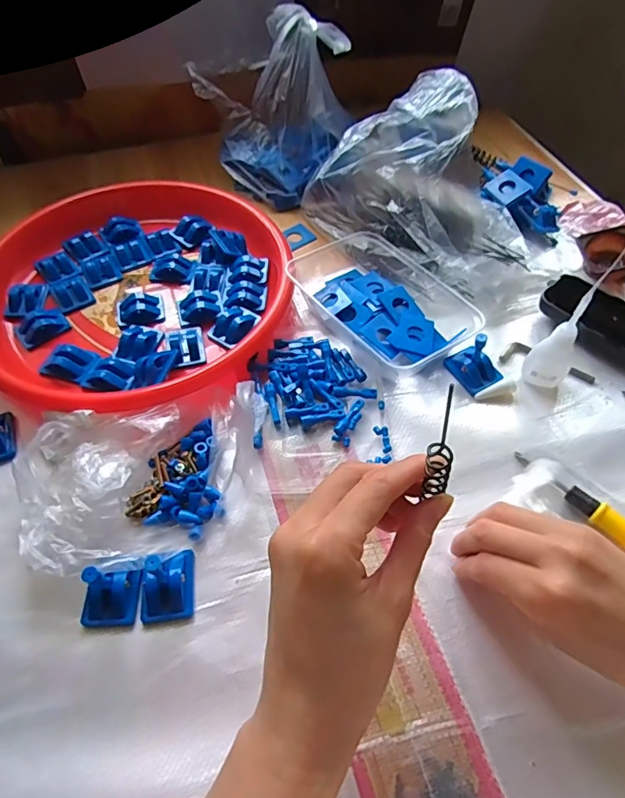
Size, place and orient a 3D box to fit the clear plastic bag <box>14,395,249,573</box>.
[{"bbox_3d":[-0.128,0.057,0.359,0.163,0.034,0.121,-12,56,-8],"label":"clear plastic bag"}]

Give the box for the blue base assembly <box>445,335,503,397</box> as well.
[{"bbox_3d":[0.140,-0.037,0.412,0.029,0.043,0.044,-26,59,-17],"label":"blue base assembly"}]

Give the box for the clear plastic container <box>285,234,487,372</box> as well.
[{"bbox_3d":[0.062,-0.100,0.464,0.097,0.033,0.186,-38,63,-23],"label":"clear plastic container"}]

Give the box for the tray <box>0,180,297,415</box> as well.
[{"bbox_3d":[-0.173,-0.114,0.468,0.286,0.036,0.274,0,55,0],"label":"tray"}]

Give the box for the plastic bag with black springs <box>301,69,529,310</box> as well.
[{"bbox_3d":[0.120,-0.221,0.484,0.236,0.131,0.140,35,62,22],"label":"plastic bag with black springs"}]

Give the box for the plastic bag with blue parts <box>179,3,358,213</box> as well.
[{"bbox_3d":[-0.043,-0.317,0.537,0.175,0.153,0.110,-4,55,-2],"label":"plastic bag with blue parts"}]

